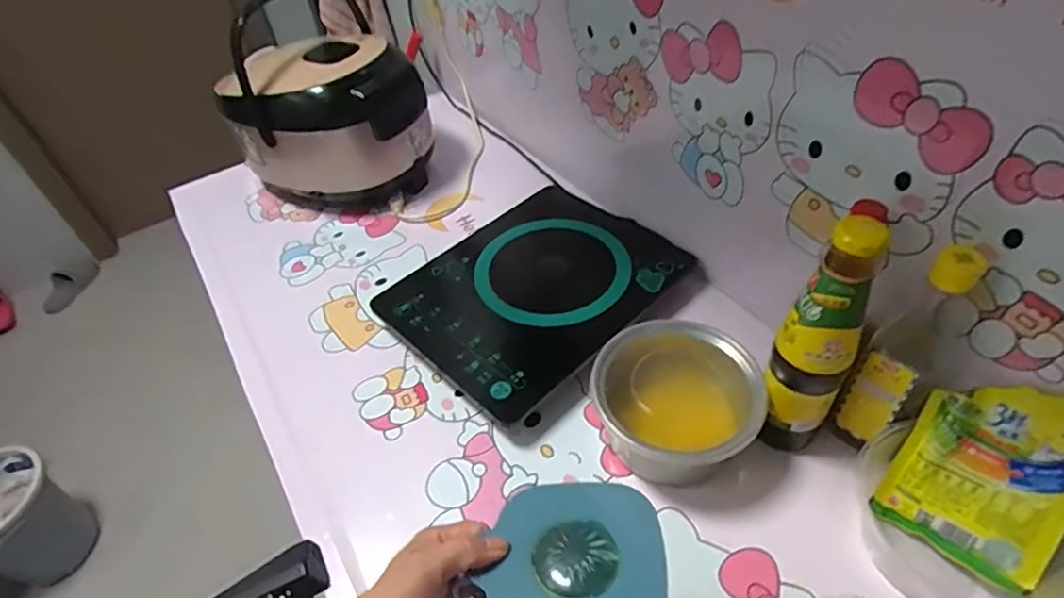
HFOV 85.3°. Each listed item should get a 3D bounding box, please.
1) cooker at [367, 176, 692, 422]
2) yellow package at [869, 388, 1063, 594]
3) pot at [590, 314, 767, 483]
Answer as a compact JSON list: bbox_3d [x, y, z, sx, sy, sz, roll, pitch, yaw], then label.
[{"bbox_3d":[0.012,-0.021,0.760,0.276,0.057,0.351,32,57,32],"label":"cooker"},{"bbox_3d":[0.382,0.146,0.487,0.011,0.160,0.118,6,18,-44],"label":"yellow package"},{"bbox_3d":[0.143,0.108,0.585,0.154,0.097,0.138,-1,45,6],"label":"pot"}]

